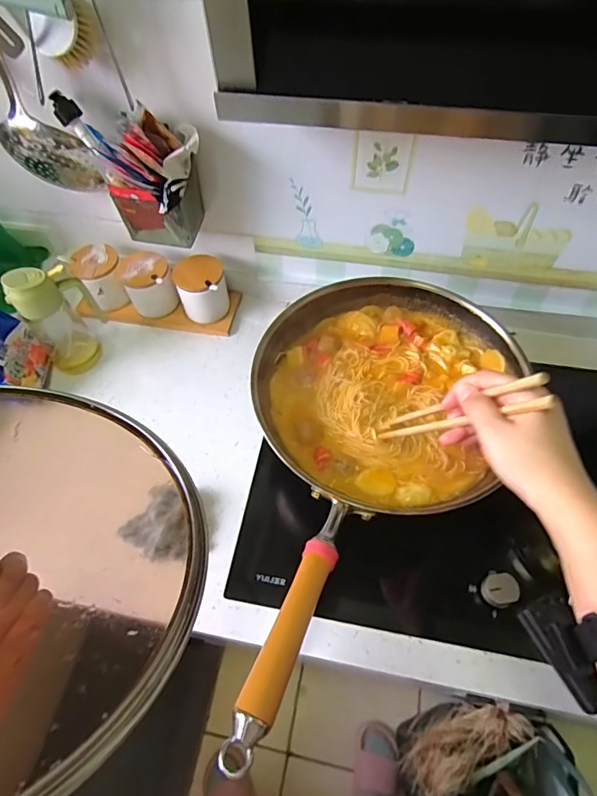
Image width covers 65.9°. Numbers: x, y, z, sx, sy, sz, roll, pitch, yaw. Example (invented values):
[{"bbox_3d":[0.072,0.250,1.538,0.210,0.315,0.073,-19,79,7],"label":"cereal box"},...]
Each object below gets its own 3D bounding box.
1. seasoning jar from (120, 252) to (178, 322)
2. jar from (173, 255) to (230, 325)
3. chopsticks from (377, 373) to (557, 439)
[{"bbox_3d":[-0.252,-0.190,0.790,0.078,0.092,0.082,-1,58,1],"label":"seasoning jar"},{"bbox_3d":[-0.161,-0.183,0.786,0.080,0.090,0.086,-1,58,1],"label":"jar"},{"bbox_3d":[0.136,0.015,0.439,0.030,0.252,0.015,-42,94,-22],"label":"chopsticks"}]

